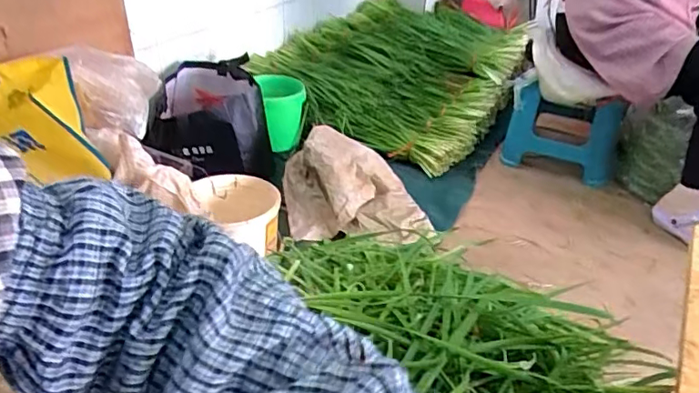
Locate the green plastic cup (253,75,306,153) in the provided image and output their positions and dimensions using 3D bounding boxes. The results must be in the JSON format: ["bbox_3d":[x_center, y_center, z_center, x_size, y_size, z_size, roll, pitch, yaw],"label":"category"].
[{"bbox_3d":[-0.179,-0.232,1.503,0.128,0.181,0.124,2,33,-1],"label":"green plastic cup"}]

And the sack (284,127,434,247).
[{"bbox_3d":[0.007,-0.020,1.302,0.336,0.223,0.159,2,33,-2],"label":"sack"}]

